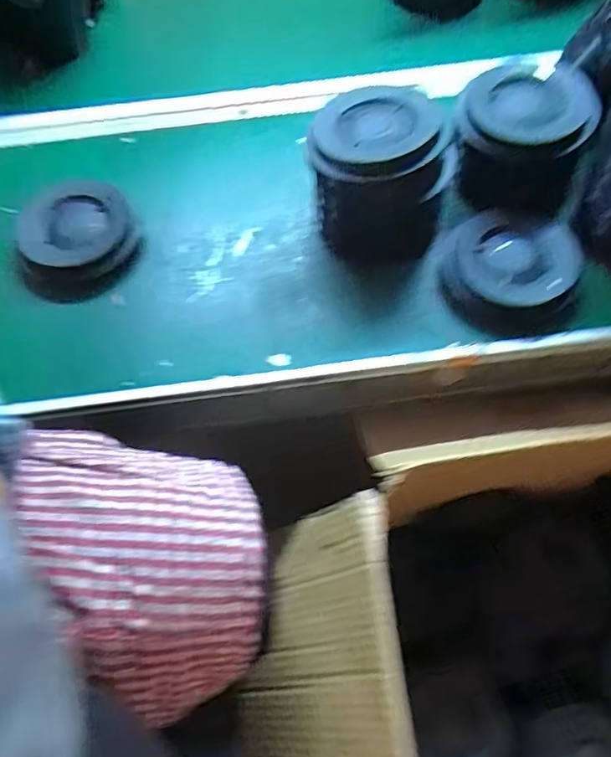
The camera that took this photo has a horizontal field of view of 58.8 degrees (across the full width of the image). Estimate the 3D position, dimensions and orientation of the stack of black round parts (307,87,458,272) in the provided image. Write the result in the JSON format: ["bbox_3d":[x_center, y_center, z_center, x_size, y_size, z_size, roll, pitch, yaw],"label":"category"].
[{"bbox_3d":[0.064,-0.182,0.499,0.111,0.120,0.108,-6,64,-2],"label":"stack of black round parts"}]

